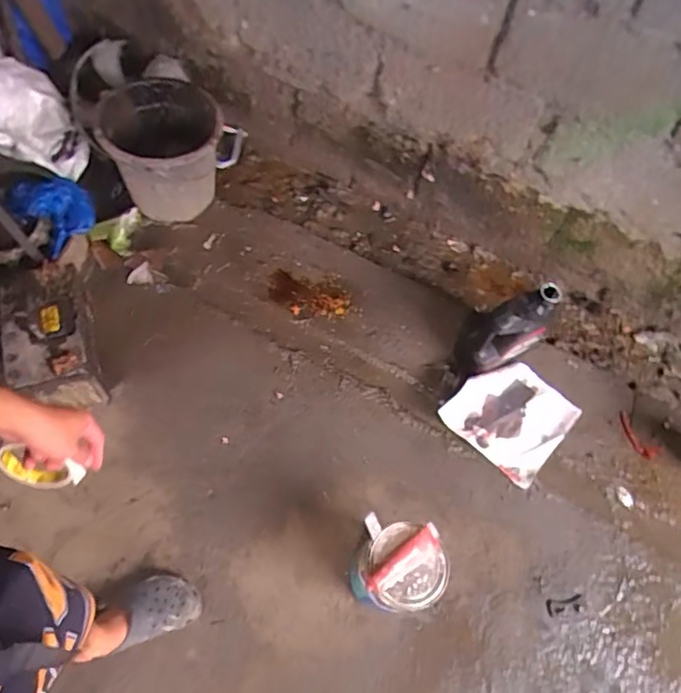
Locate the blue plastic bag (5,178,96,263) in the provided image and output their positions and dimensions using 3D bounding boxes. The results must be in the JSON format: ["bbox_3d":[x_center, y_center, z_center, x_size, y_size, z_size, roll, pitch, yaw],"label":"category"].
[{"bbox_3d":[-0.702,-0.340,1.375,0.161,0.090,0.186,-37,73,-19],"label":"blue plastic bag"}]

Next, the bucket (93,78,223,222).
[{"bbox_3d":[-0.474,-0.515,1.516,0.260,0.330,0.296,10,65,0],"label":"bucket"}]

